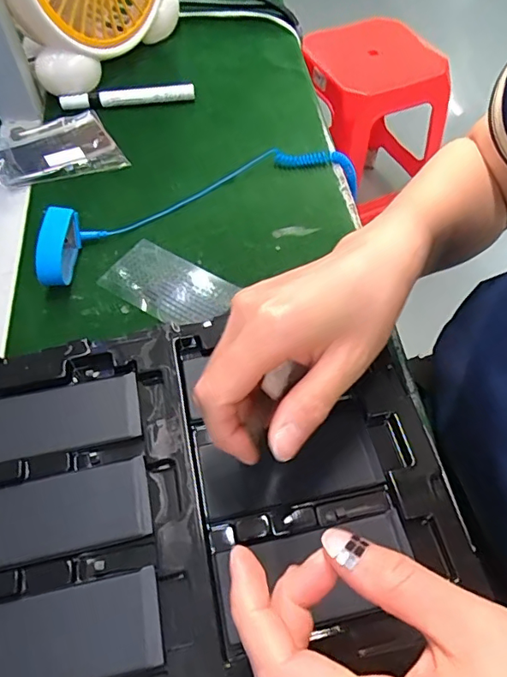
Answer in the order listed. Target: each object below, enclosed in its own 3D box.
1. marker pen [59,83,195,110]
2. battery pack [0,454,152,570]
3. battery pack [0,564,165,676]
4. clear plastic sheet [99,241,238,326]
[{"bbox_3d":[-0.135,-0.260,0.542,0.140,0.021,0.014,-11,57,-6],"label":"marker pen"},{"bbox_3d":[-0.107,0.095,0.274,0.097,0.004,0.043,-11,57,-7],"label":"battery pack"},{"bbox_3d":[-0.096,0.145,0.243,0.099,0.005,0.043,-11,57,-7],"label":"battery pack"},{"bbox_3d":[-0.071,-0.044,0.414,0.102,0.006,0.059,27,61,18],"label":"clear plastic sheet"}]

